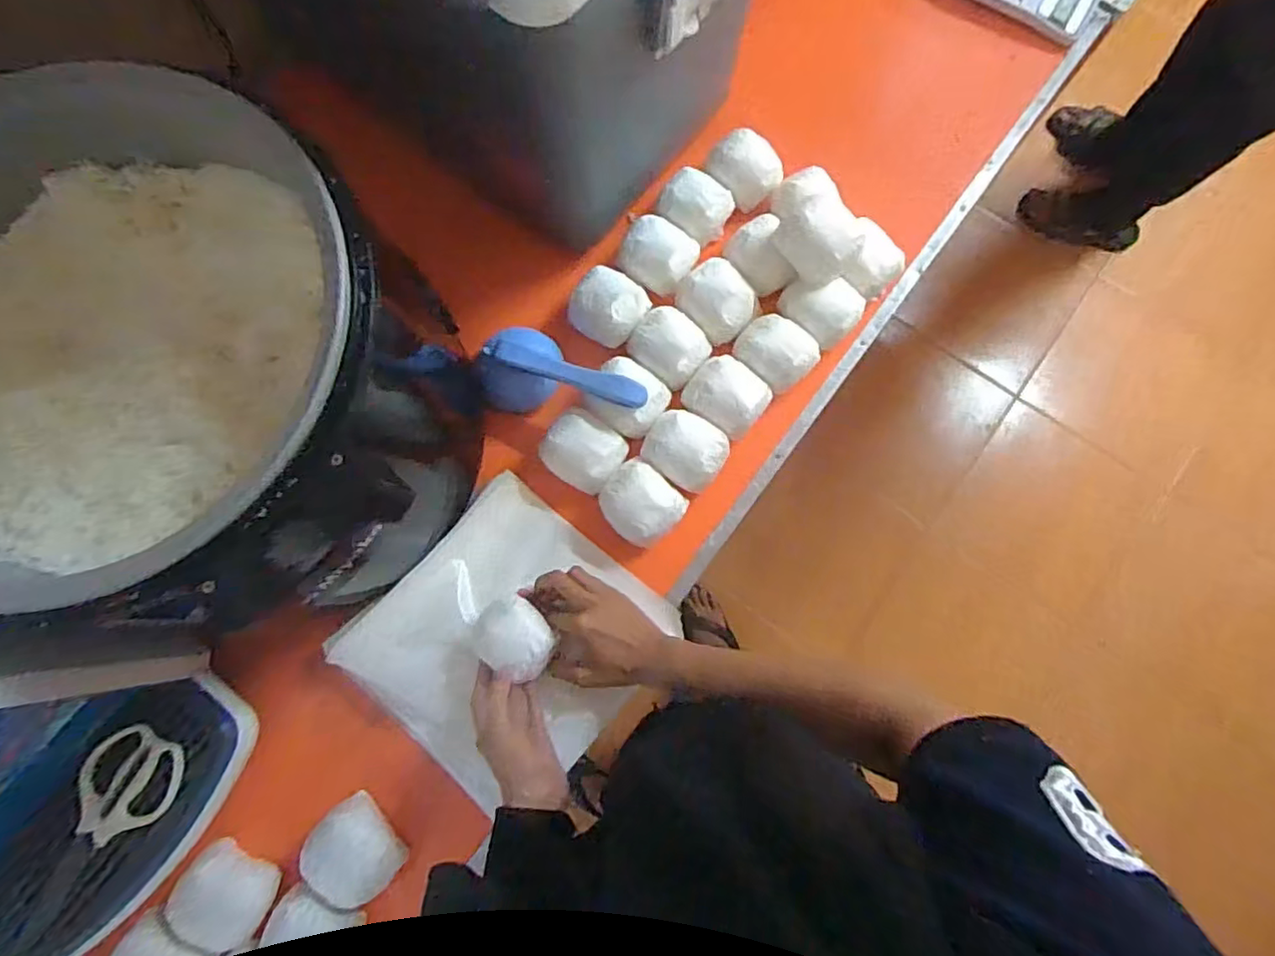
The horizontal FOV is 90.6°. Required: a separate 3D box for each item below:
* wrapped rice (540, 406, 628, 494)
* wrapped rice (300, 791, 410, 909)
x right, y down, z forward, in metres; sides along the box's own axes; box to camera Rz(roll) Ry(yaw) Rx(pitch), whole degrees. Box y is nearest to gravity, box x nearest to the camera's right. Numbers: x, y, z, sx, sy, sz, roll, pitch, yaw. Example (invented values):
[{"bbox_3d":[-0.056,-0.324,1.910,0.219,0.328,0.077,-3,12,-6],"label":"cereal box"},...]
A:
[{"bbox_3d":[-0.059,-0.030,0.667,0.084,0.052,0.073,39,81,8],"label":"wrapped rice"},{"bbox_3d":[-0.276,0.359,0.597,0.076,0.044,0.086,-41,81,-7],"label":"wrapped rice"}]

